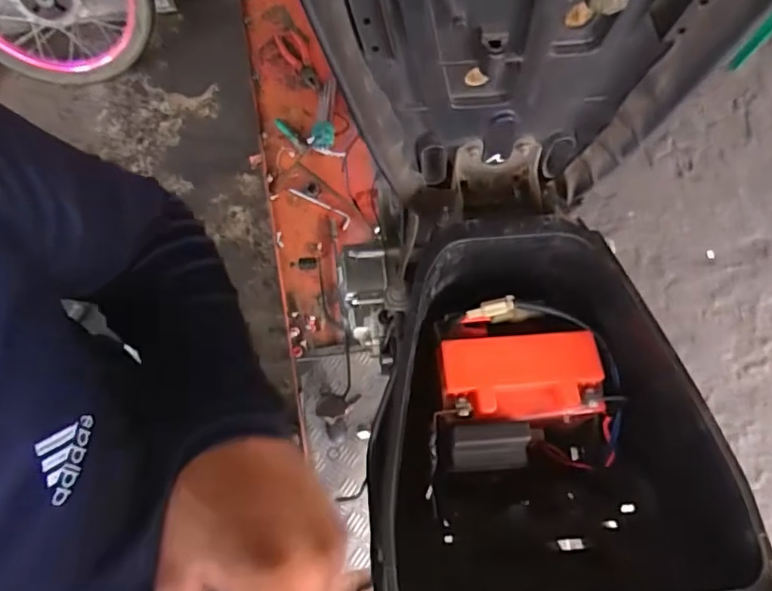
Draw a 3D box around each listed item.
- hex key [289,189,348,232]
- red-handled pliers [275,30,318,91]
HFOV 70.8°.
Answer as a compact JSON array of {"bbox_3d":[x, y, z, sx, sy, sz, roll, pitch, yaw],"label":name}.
[{"bbox_3d":[-0.138,-0.193,1.168,0.153,0.010,0.033,36,77,11],"label":"hex key"},{"bbox_3d":[-0.203,-0.544,1.259,0.061,0.031,0.152,-21,75,-7],"label":"red-handled pliers"}]

